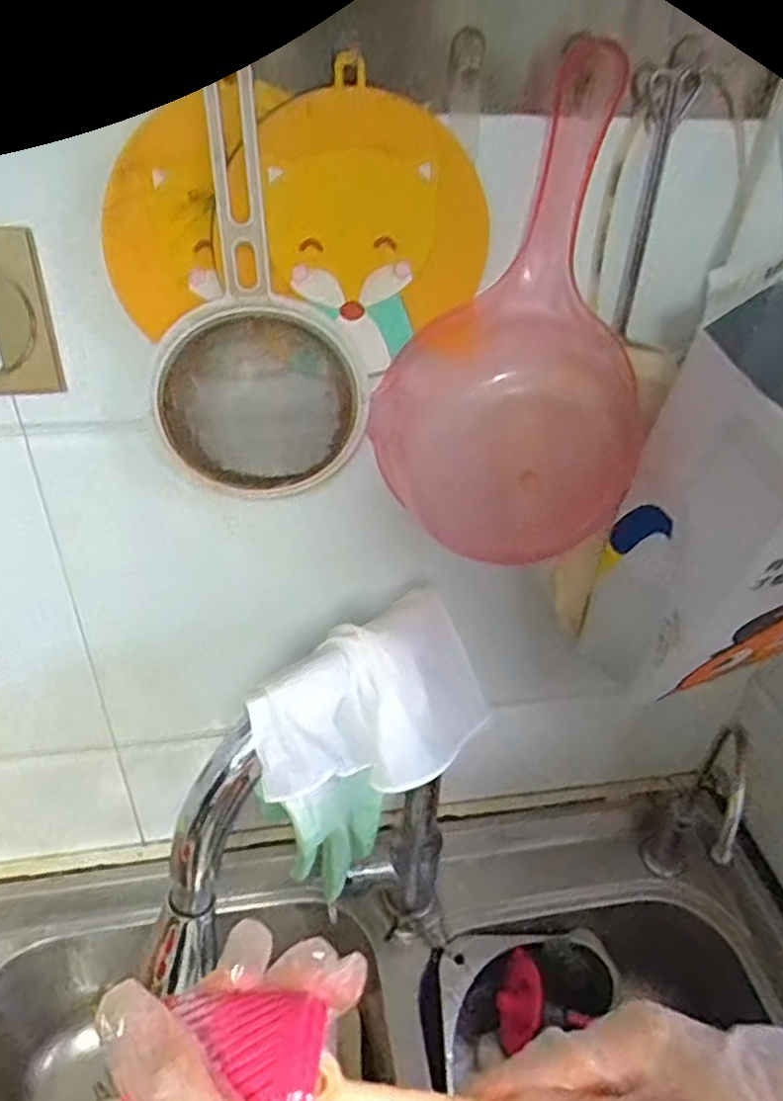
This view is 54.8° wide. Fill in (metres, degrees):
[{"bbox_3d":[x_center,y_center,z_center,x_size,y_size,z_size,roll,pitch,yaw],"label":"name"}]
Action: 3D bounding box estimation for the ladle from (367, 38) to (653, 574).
[{"bbox_3d":[0.075,-0.125,0.422,0.161,0.247,0.088,3,38,0],"label":"ladle"}]

